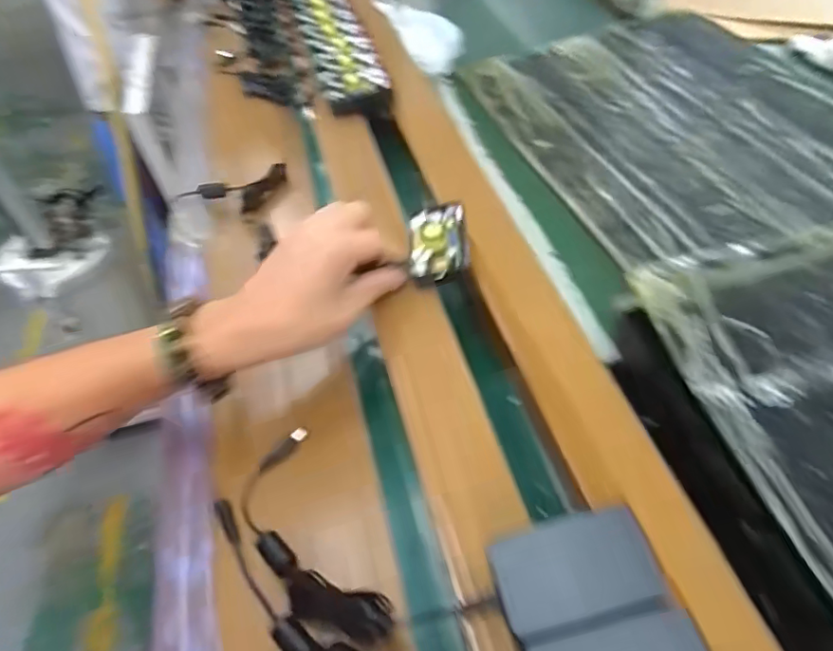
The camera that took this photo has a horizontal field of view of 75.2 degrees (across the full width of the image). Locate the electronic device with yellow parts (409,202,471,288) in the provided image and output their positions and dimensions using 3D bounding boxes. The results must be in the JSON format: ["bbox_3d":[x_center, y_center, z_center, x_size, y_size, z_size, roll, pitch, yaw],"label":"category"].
[{"bbox_3d":[0.016,-0.061,0.402,0.042,0.018,0.072,-2,51,1],"label":"electronic device with yellow parts"}]

